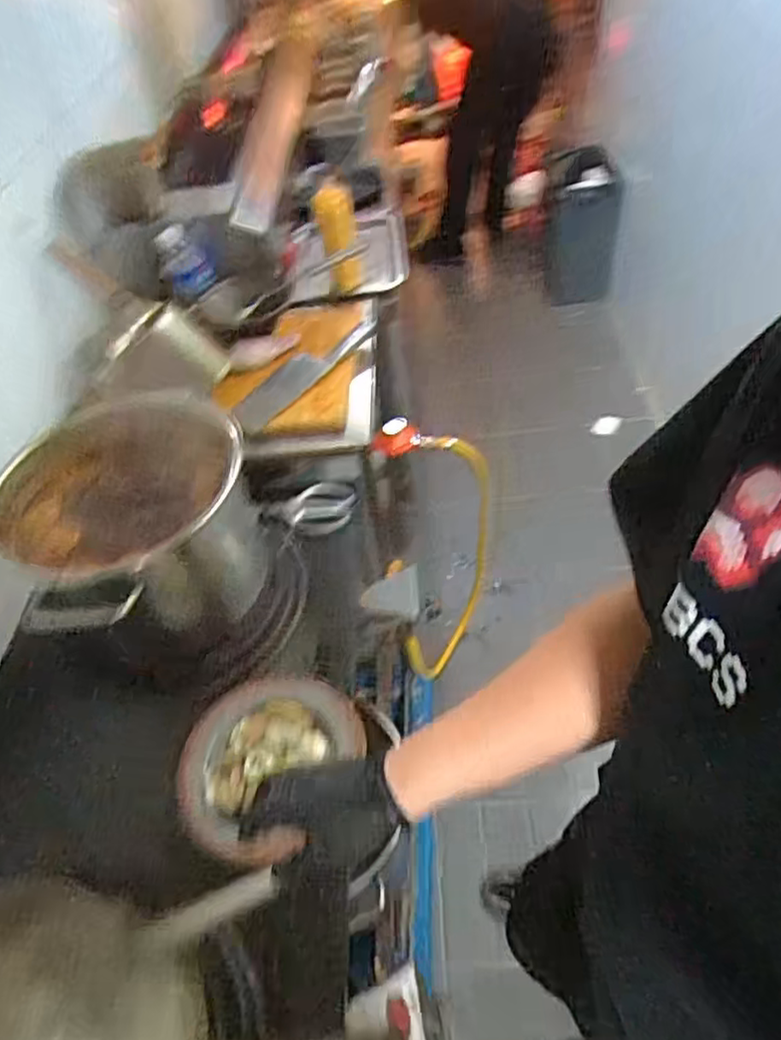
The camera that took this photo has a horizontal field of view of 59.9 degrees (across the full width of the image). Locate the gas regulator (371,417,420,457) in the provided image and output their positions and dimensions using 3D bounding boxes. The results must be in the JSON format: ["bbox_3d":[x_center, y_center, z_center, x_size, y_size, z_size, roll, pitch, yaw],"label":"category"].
[{"bbox_3d":[0.010,-0.173,1.423,0.116,0.096,0.051,-21,48,-12],"label":"gas regulator"}]

